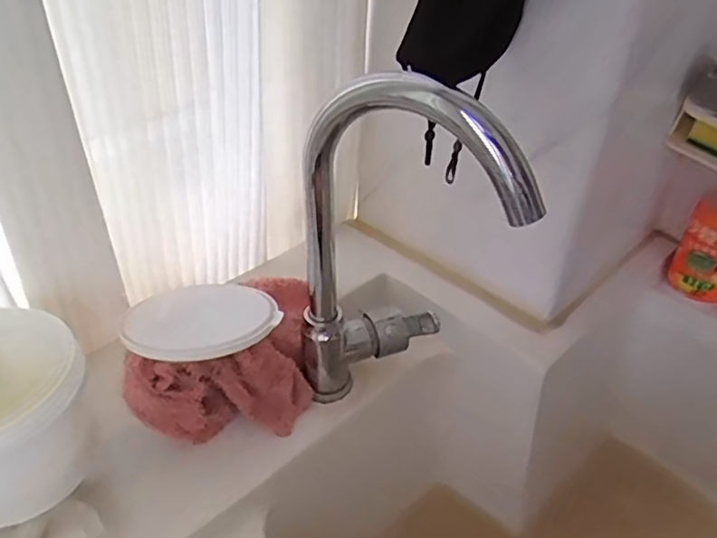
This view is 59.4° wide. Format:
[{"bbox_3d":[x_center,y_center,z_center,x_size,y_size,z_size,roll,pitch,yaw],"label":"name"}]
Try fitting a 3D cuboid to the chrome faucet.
[{"bbox_3d":[0.040,-0.004,0.466,0.167,0.293,0.075,20,42,21],"label":"chrome faucet"}]

